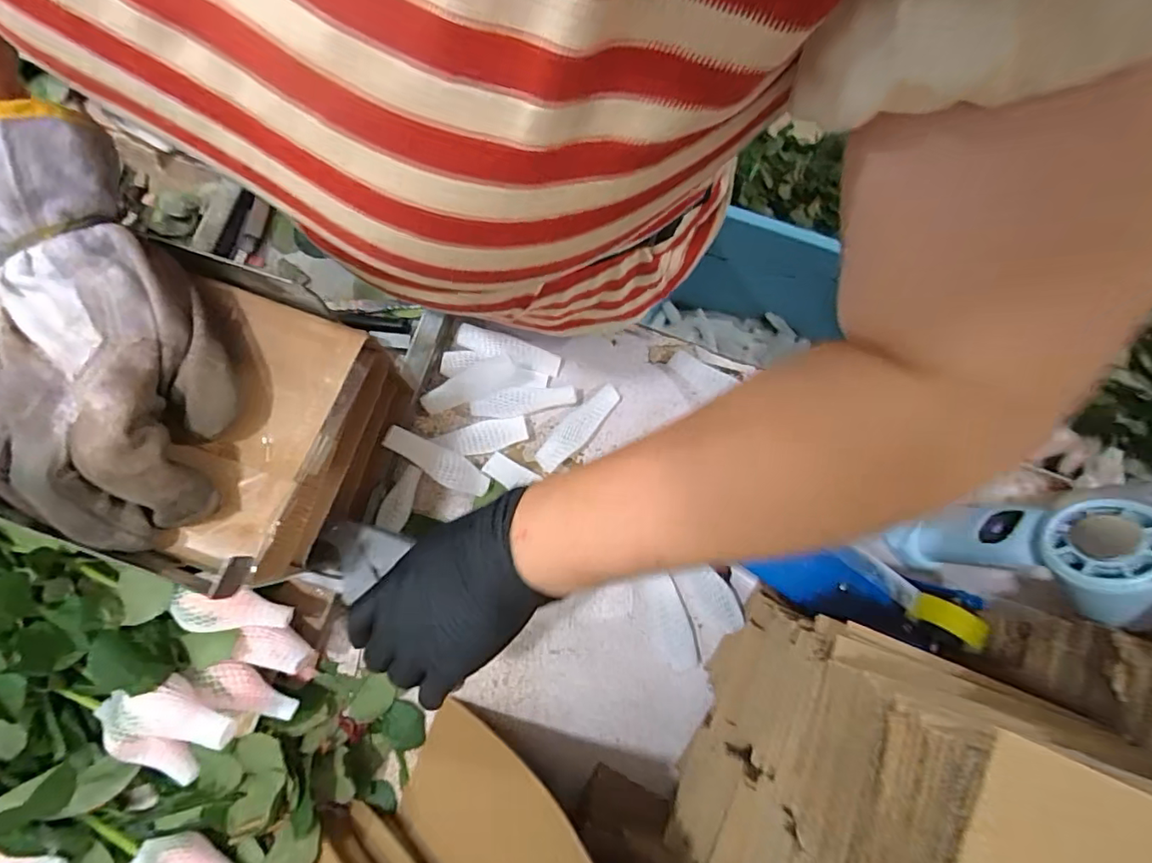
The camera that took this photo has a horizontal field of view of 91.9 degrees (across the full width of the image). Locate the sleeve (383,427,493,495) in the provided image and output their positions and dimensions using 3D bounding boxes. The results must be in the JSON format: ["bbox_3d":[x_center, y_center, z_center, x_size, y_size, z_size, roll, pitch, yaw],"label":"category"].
[{"bbox_3d":[-0.110,0.024,0.444,0.089,0.010,0.025,33,80,-19],"label":"sleeve"}]

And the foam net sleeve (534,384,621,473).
[{"bbox_3d":[0.002,-0.003,0.470,0.026,0.018,0.089,44,81,6],"label":"foam net sleeve"}]

